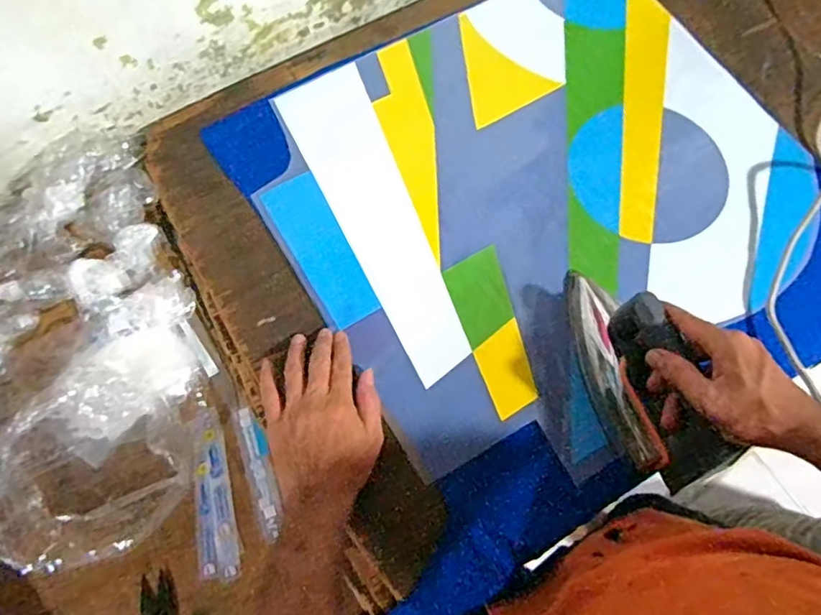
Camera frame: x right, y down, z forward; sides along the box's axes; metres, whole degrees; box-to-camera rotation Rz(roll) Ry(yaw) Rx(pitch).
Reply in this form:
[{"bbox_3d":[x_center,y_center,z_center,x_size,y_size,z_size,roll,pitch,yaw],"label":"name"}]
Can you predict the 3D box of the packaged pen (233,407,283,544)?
[{"bbox_3d":[-0.151,0.164,0.563,0.024,0.007,0.132,-19,72,-6],"label":"packaged pen"}]

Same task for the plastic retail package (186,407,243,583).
[{"bbox_3d":[-0.196,0.182,0.553,0.038,0.010,0.159,-15,72,-5],"label":"plastic retail package"}]

